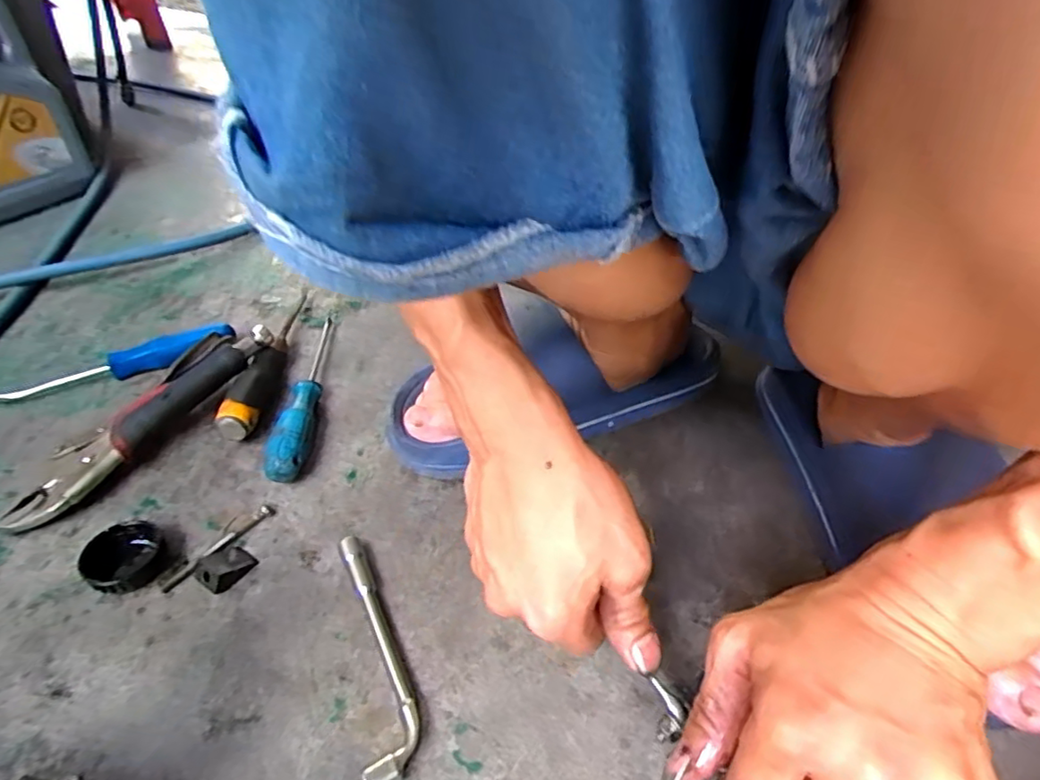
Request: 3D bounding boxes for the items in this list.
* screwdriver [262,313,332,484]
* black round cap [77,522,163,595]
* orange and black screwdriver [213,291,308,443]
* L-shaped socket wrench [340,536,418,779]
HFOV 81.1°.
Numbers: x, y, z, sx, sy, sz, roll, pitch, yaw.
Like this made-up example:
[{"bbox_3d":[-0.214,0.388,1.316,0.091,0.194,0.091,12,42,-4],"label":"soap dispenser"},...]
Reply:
[{"bbox_3d":[-0.178,-0.005,0.498,0.026,0.032,0.200,-6,41,-5],"label":"screwdriver"},{"bbox_3d":[-0.248,0.104,0.380,0.041,0.020,0.044,-2,43,2],"label":"black round cap"},{"bbox_3d":[-0.219,-0.035,0.528,0.027,0.036,0.197,-3,41,-2],"label":"orange and black screwdriver"},{"bbox_3d":[-0.080,0.142,0.340,0.029,0.016,0.143,-11,42,-12],"label":"L-shaped socket wrench"}]

